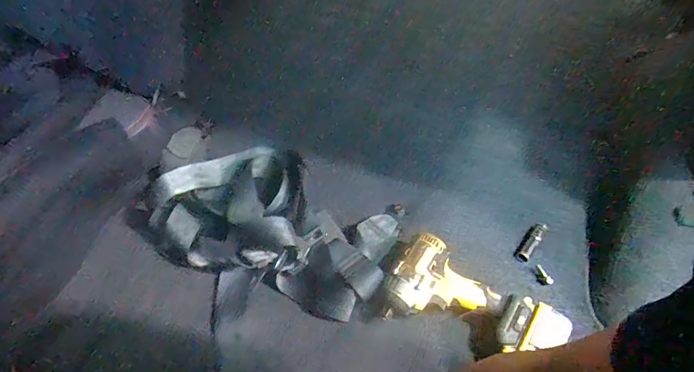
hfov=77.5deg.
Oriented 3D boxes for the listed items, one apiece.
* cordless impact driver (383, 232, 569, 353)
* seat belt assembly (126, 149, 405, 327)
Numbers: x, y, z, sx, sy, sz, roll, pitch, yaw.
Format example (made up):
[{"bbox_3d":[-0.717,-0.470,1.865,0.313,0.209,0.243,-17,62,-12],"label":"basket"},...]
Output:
[{"bbox_3d":[0.182,0.170,0.617,0.239,0.063,0.121,21,54,11],"label":"cordless impact driver"},{"bbox_3d":[-0.116,0.043,0.679,0.385,0.075,0.232,17,54,8],"label":"seat belt assembly"}]

